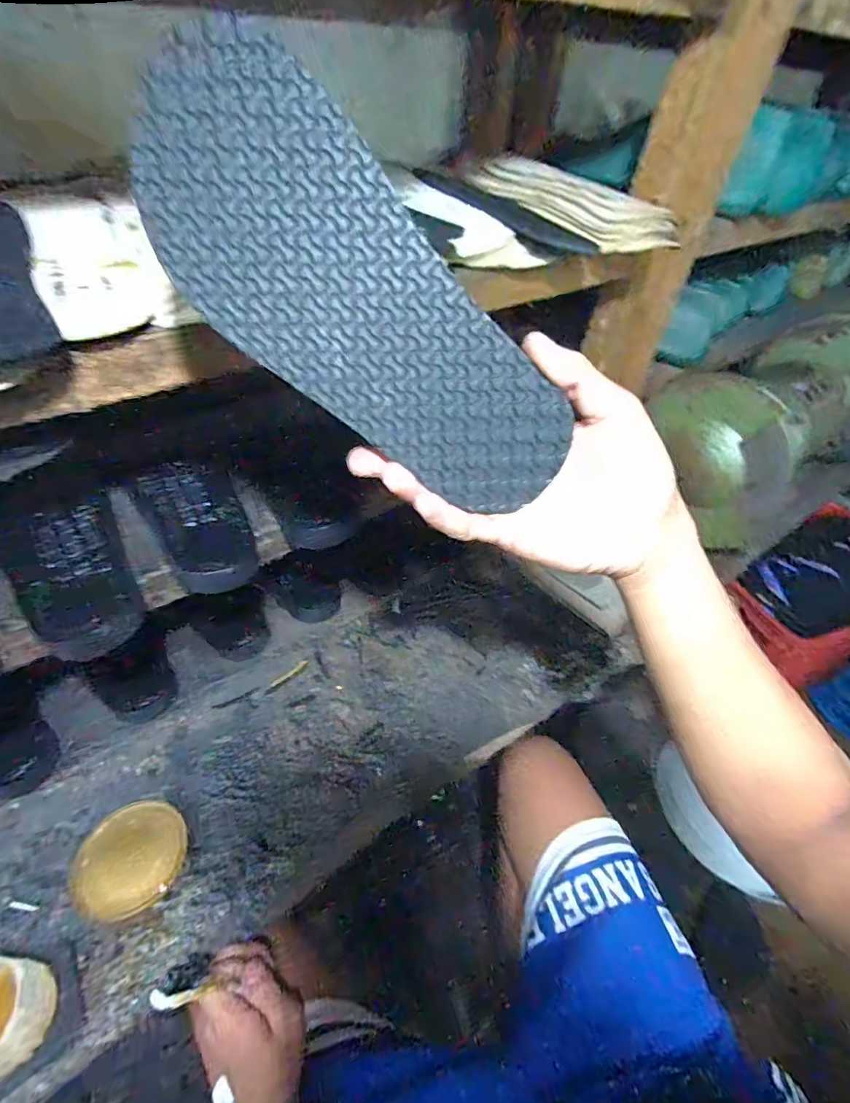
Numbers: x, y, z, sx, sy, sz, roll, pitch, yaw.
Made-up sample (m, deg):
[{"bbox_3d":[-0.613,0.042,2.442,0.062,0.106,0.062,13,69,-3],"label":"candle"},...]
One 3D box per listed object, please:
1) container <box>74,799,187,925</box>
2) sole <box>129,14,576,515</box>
[{"bbox_3d":[-0.276,0.286,0.473,0.087,0.027,0.095,3,47,-3],"label":"container"},{"bbox_3d":[-0.030,-0.109,0.235,0.095,0.233,0.005,-42,15,5],"label":"sole"}]

